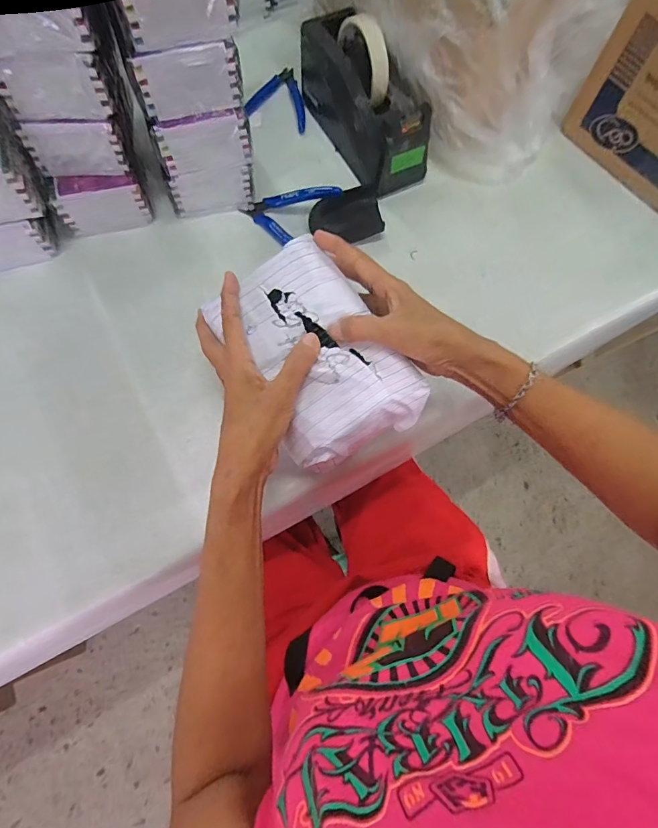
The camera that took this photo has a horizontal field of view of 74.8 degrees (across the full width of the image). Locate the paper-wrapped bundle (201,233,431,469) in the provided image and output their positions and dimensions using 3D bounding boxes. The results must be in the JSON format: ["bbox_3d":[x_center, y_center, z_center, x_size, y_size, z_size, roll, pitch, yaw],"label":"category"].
[{"bbox_3d":[-0.010,-0.054,0.364,0.117,0.046,0.178,-30,75,-12],"label":"paper-wrapped bundle"}]

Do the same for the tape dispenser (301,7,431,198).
[{"bbox_3d":[0.047,-0.380,0.517,0.086,0.114,0.204,-27,74,-11],"label":"tape dispenser"}]

